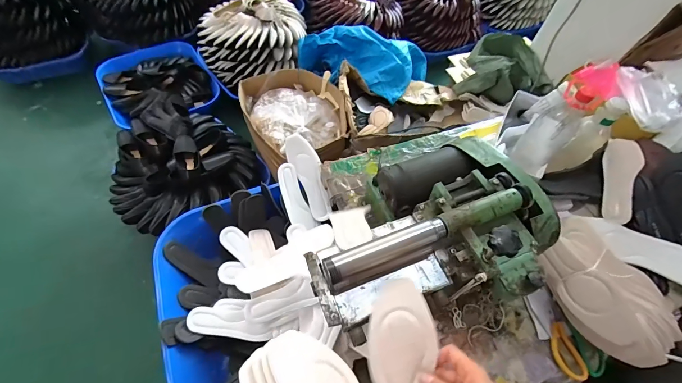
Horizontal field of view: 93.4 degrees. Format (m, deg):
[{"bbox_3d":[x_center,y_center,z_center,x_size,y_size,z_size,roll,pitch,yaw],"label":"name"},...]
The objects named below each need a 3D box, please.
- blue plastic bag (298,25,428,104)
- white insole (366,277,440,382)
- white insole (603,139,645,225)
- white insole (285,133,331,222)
[{"bbox_3d":[0.104,-0.675,1.569,0.567,0.237,0.478,32,62,14],"label":"blue plastic bag"},{"bbox_3d":[0.077,0.226,0.366,0.078,0.017,0.242,-3,66,-6],"label":"white insole"},{"bbox_3d":[0.703,-0.031,0.805,0.082,0.018,0.231,13,73,20],"label":"white insole"},{"bbox_3d":[-0.086,-0.041,0.903,0.080,0.038,0.249,-21,95,-16],"label":"white insole"}]

